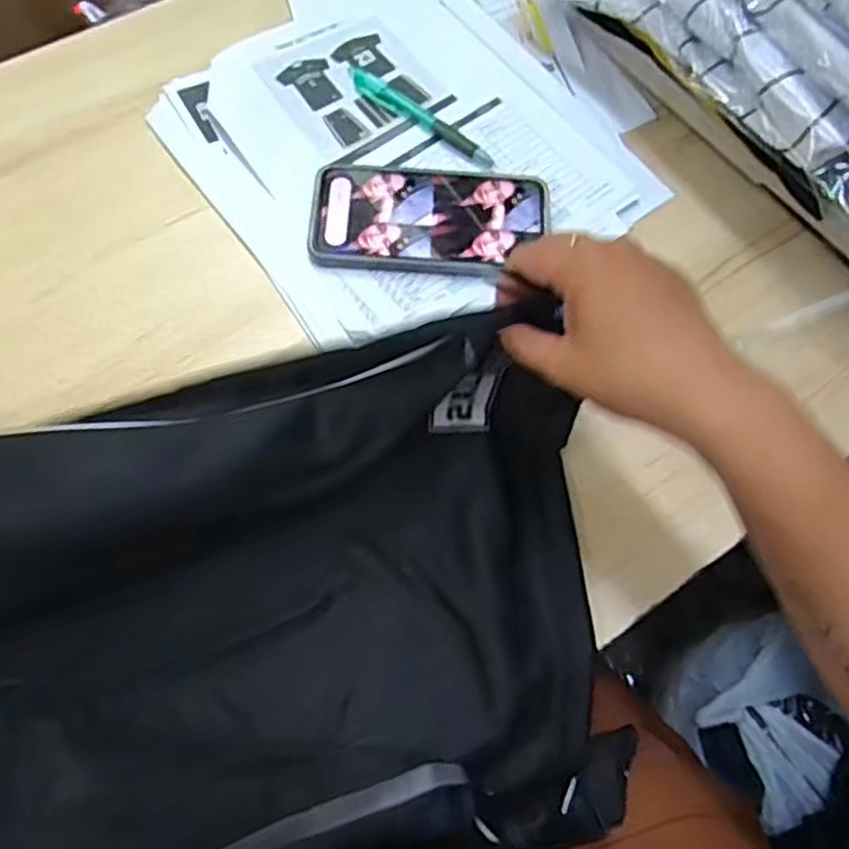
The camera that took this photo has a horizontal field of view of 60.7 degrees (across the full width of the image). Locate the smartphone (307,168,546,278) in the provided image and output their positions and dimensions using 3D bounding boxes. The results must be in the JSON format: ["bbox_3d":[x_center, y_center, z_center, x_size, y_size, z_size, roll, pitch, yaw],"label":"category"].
[{"bbox_3d":[0.004,-0.147,0.515,0.165,0.011,0.093,2,68,-2],"label":"smartphone"}]

